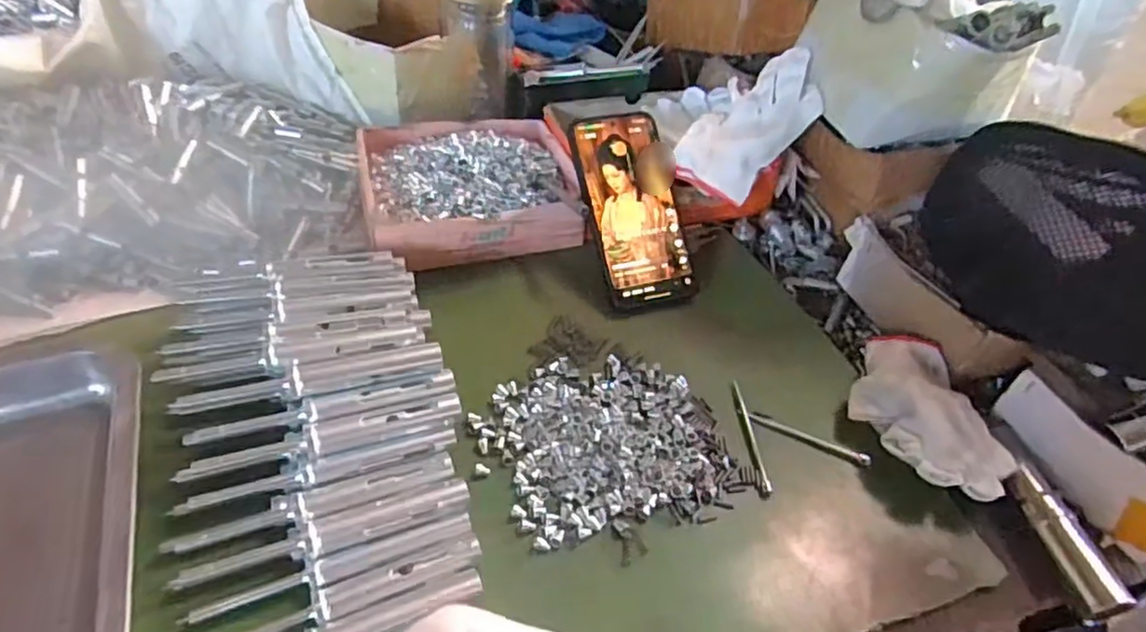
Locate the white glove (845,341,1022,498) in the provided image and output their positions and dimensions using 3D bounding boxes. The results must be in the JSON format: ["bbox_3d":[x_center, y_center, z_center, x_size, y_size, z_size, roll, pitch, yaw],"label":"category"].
[{"bbox_3d":[0.232,0.063,0.447,0.078,0.044,0.133,-3,47,-11],"label":"white glove"}]

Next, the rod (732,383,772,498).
[{"bbox_3d":[0.119,0.078,0.447,0.008,0.004,0.090,1,46,-7],"label":"rod"}]

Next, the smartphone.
[{"bbox_3d":[0.049,-0.085,0.535,0.074,0.012,0.162,-12,83,-15],"label":"smartphone"}]

